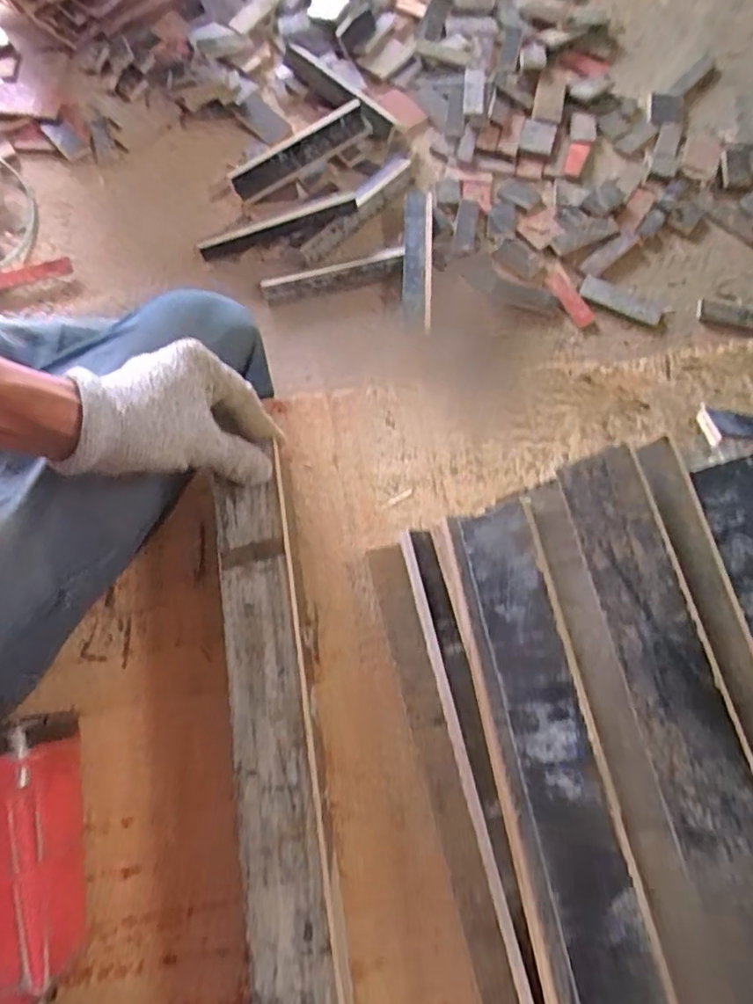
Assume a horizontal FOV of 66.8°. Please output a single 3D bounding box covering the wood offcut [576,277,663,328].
[{"bbox_3d":[0.533,-0.436,1.249,0.182,0.028,0.055,29,74,9],"label":"wood offcut"}]

